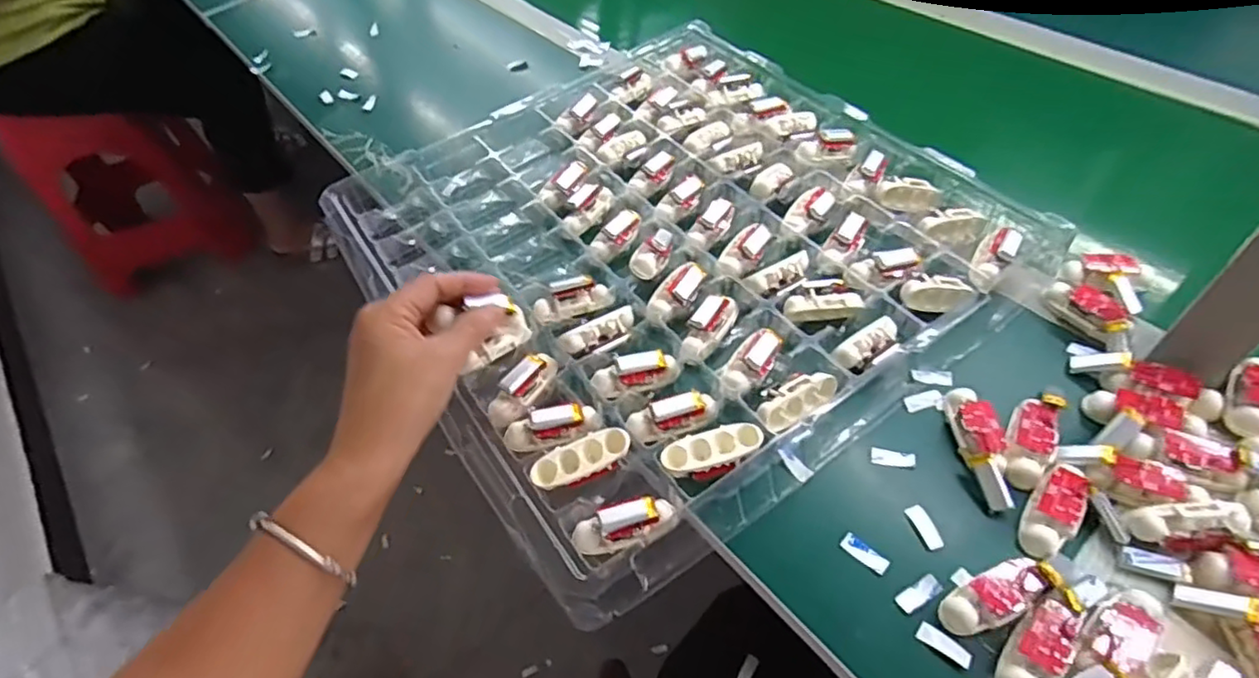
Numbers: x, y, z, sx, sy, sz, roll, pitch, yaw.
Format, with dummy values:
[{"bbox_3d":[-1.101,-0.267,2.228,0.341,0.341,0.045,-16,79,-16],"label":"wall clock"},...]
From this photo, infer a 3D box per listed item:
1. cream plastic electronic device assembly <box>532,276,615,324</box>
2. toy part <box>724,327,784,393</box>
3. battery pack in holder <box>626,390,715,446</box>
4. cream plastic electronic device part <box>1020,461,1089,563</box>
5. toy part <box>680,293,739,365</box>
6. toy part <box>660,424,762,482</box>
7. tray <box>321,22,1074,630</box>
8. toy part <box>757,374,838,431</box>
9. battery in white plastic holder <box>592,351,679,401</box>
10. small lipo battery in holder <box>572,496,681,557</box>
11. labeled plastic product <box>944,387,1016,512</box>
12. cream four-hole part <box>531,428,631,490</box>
[{"bbox_3d":[-0.044,-0.032,0.489,0.061,0.015,0.028,-14,52,-6],"label":"cream plastic electronic device assembly"},{"bbox_3d":[0.085,0.017,0.441,0.029,0.022,0.051,22,57,21],"label":"toy part"},{"bbox_3d":[0.029,0.051,0.423,0.058,0.016,0.021,-13,52,-5],"label":"battery pack in holder"},{"bbox_3d":[0.254,0.100,0.374,0.024,0.021,0.068,30,60,25],"label":"cream plastic electronic device part"},{"bbox_3d":[0.057,-0.008,0.467,0.024,0.016,0.066,24,58,22],"label":"toy part"},{"bbox_3d":[0.054,0.074,0.402,0.062,0.017,0.028,-15,52,-7],"label":"toy part"},{"bbox_3d":[0.028,-0.097,0.542,0.468,0.036,0.481,-29,55,-17],"label":"tray"},{"bbox_3d":[0.113,0.041,0.425,0.063,0.023,0.022,-32,56,-19],"label":"toy part"},{"bbox_3d":[0.005,0.022,0.440,0.061,0.020,0.017,-10,52,-3],"label":"battery in white plastic holder"},{"bbox_3d":[-0.002,0.114,0.385,0.063,0.027,0.022,-14,52,-6],"label":"small lipo battery in holder"},{"bbox_3d":[0.224,0.065,0.398,0.023,0.017,0.084,-2,52,3],"label":"labeled plastic product"},{"bbox_3d":[-0.031,0.079,0.406,0.064,0.021,0.024,-18,53,-9],"label":"cream four-hole part"}]

